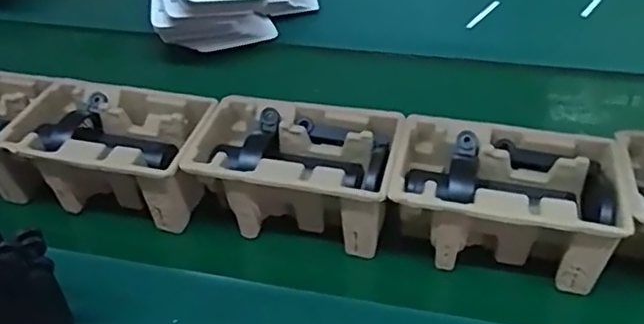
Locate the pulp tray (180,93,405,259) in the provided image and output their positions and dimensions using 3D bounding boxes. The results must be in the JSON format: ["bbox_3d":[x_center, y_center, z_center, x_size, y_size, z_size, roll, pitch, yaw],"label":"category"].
[{"bbox_3d":[-0.030,0.020,0.690,0.223,0.123,0.146,8,41,9],"label":"pulp tray"}]

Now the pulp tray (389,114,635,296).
[{"bbox_3d":[0.189,0.049,0.641,0.214,0.121,0.140,9,41,11],"label":"pulp tray"}]

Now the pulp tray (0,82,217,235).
[{"bbox_3d":[-0.245,-0.002,0.727,0.225,0.122,0.146,9,41,10],"label":"pulp tray"}]

